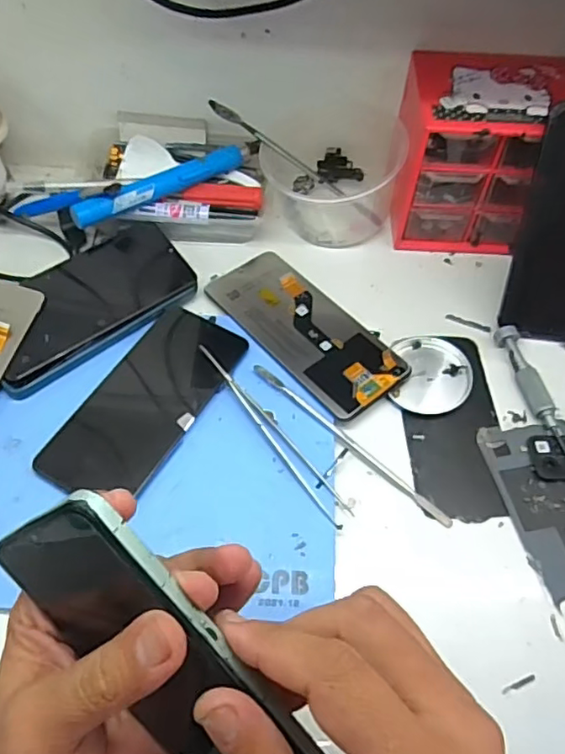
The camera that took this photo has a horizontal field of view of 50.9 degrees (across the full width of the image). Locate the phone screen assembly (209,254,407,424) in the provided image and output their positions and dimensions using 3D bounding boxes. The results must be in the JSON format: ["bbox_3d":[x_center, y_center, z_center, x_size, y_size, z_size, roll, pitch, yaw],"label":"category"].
[{"bbox_3d":[0.014,-0.040,0.455,0.074,0.005,0.166,-34,64,-21],"label":"phone screen assembly"}]

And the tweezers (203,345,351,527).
[{"bbox_3d":[-0.005,0.034,0.398,0.016,0.020,0.150,-32,64,-20],"label":"tweezers"}]

